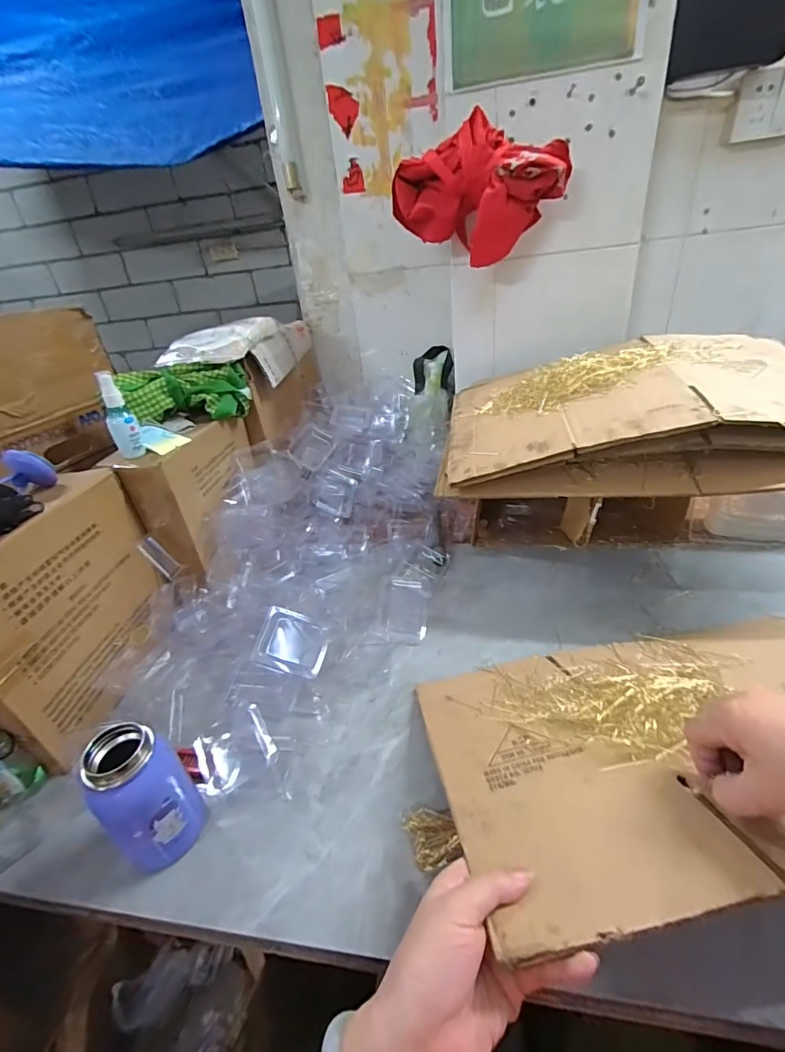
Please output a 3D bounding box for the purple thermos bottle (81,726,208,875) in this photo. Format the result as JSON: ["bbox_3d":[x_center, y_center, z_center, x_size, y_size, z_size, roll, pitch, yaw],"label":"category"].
[{"bbox_3d":[-0.231,0.254,0.423,0.058,0.138,0.073,16,38,33],"label":"purple thermos bottle"}]

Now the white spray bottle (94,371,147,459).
[{"bbox_3d":[-0.381,-0.152,0.625,0.035,0.119,0.030,-21,34,-22],"label":"white spray bottle"}]

